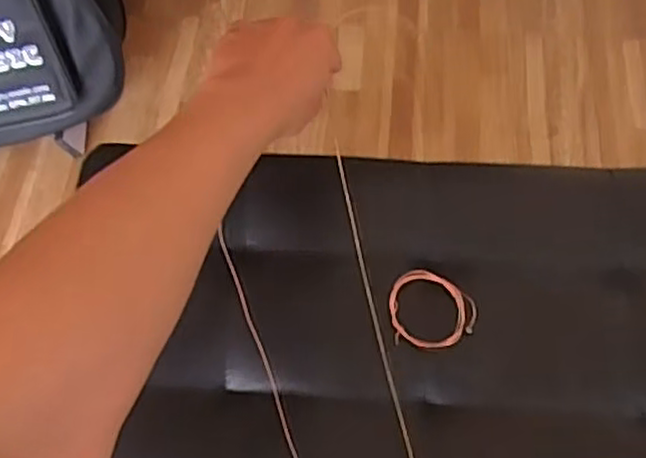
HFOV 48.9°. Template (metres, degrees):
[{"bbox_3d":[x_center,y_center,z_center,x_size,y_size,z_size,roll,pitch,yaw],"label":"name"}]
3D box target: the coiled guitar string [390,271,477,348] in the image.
[{"bbox_3d":[0.078,0.057,0.506,0.061,0.009,0.057,-1,62,2],"label":"coiled guitar string"}]

